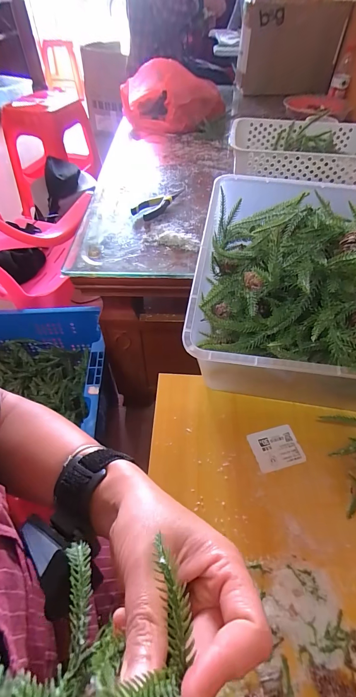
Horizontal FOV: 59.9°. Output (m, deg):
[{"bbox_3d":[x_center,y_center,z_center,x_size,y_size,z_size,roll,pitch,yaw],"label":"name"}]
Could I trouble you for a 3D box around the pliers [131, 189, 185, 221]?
[{"bbox_3d":[-0.035,-0.332,0.693,0.052,0.024,0.175,22,54,17],"label":"pliers"}]

